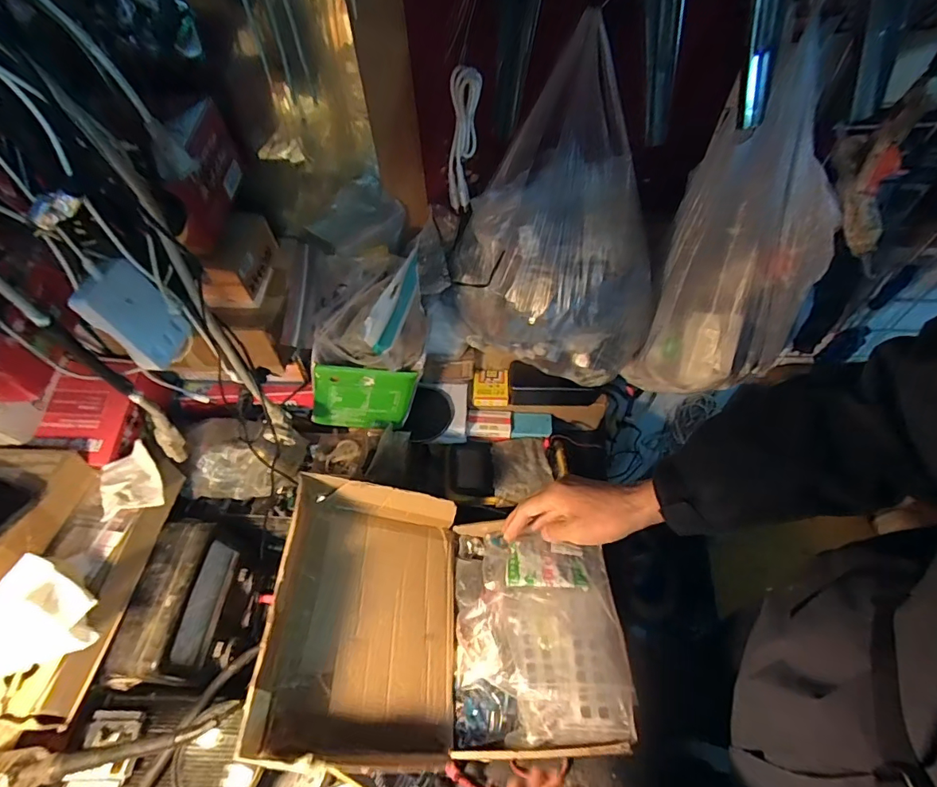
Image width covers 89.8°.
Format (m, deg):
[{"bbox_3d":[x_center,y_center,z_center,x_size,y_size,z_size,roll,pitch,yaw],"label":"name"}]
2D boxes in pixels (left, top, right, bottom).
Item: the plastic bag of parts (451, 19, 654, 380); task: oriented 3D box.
[{"bbox_3d":[0.094,-0.167,0.505,0.154,0.275,0.223,-36,60,-22],"label":"plastic bag of parts"}]

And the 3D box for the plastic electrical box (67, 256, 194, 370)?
[{"bbox_3d":[-0.262,-0.058,0.369,0.024,0.088,0.053,3,54,18],"label":"plastic electrical box"}]

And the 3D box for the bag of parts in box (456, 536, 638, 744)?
[{"bbox_3d":[0.080,0.274,0.552,0.188,0.055,0.223,-1,54,1],"label":"bag of parts in box"}]

